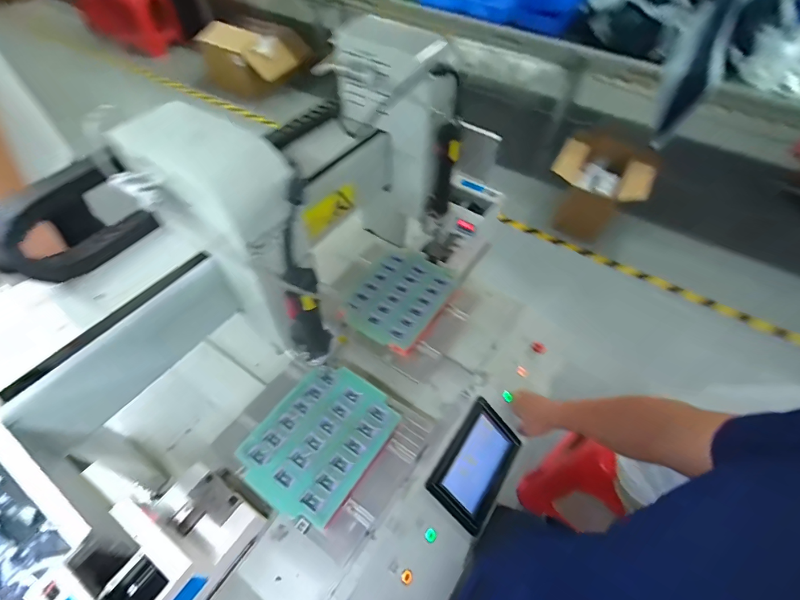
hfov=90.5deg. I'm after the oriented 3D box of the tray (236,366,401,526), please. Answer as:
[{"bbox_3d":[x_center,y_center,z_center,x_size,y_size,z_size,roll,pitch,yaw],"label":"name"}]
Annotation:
[{"bbox_3d":[-0.124,0.213,0.629,0.177,0.013,0.221,31,58,19],"label":"tray"}]

